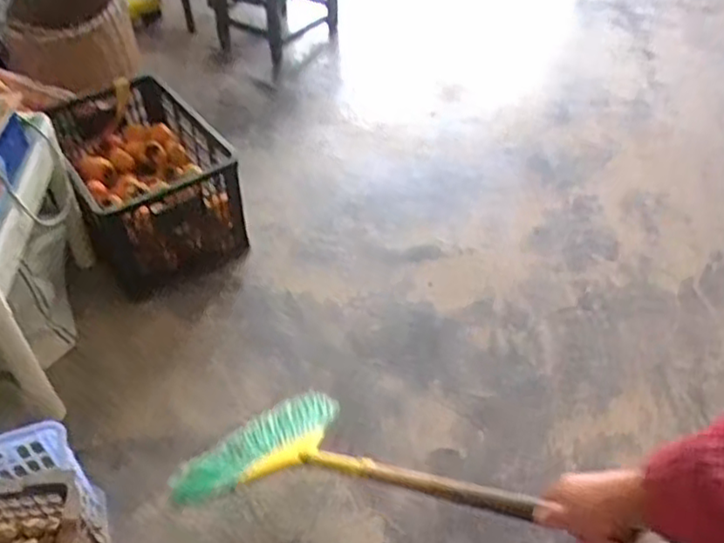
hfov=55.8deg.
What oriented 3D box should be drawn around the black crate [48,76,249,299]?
[{"bbox_3d":[-0.547,-0.229,1.709,0.345,0.254,0.519,-27,51,-23],"label":"black crate"}]

